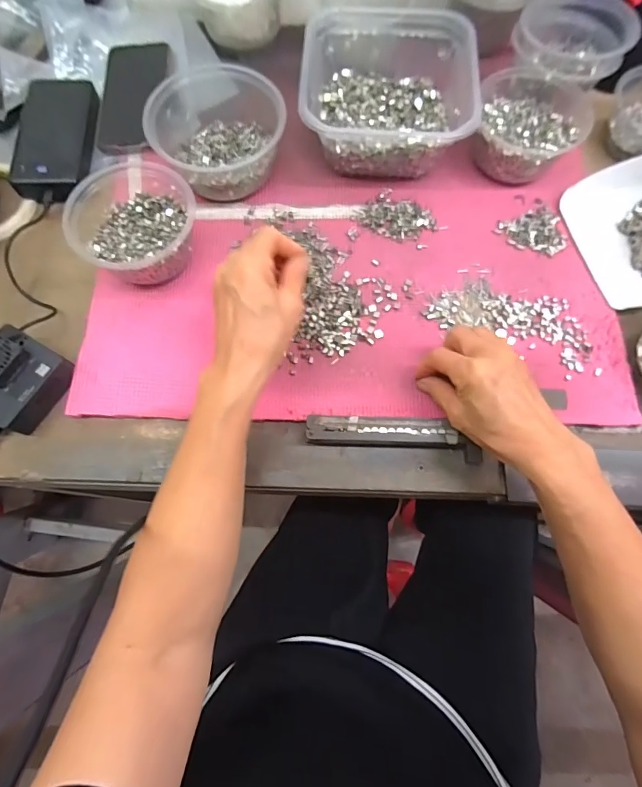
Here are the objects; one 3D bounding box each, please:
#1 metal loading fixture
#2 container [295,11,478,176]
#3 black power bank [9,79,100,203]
[{"bbox_3d":[0.063,0.037,0.360,0.149,0.018,0.032,5,75,2],"label":"metal loading fixture"},{"bbox_3d":[0.070,-0.336,0.447,0.170,0.072,0.196,4,72,1],"label":"container"},{"bbox_3d":[-0.294,-0.286,0.459,0.073,0.025,0.154,0,72,0],"label":"black power bank"}]

